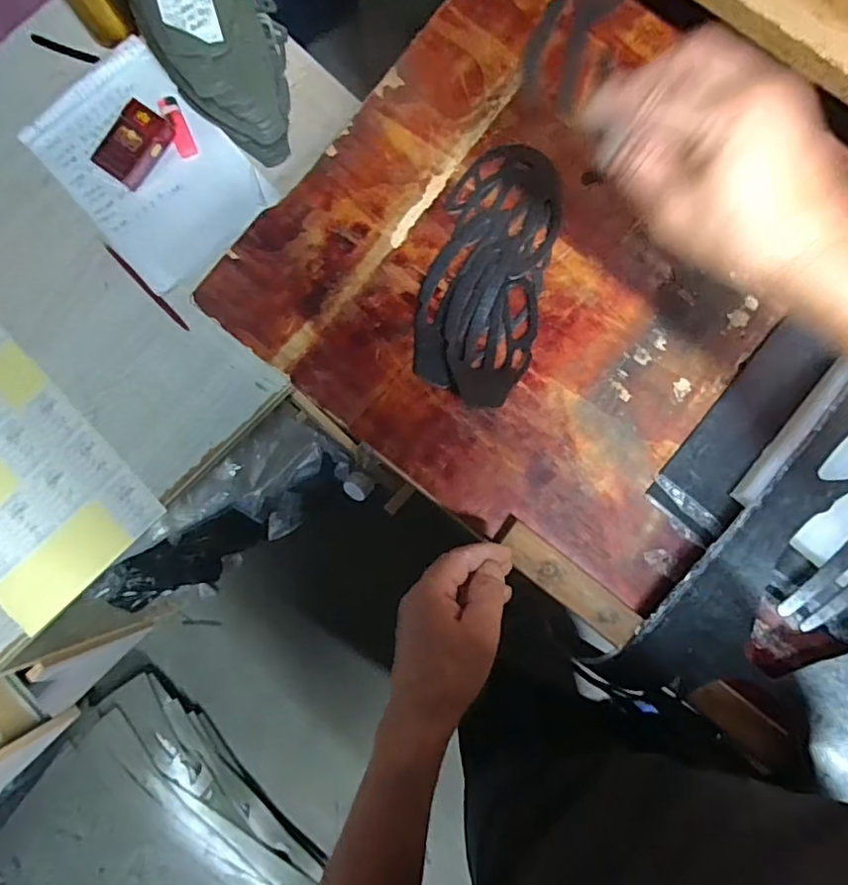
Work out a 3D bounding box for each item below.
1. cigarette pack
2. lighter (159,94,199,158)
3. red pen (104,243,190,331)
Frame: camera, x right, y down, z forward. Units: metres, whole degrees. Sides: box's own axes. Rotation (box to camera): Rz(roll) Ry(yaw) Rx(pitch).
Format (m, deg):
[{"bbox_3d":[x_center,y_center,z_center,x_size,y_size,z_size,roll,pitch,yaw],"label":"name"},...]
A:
[{"bbox_3d":[-0.338,-0.349,0.678,0.062,0.028,0.096,27,85,3],"label":"cigarette pack"},{"bbox_3d":[-0.293,-0.378,0.698,0.022,0.012,0.075,-23,85,-2],"label":"lighter"},{"bbox_3d":[-0.324,-0.181,0.681,0.010,0.006,0.138,-44,86,-4],"label":"red pen"}]

